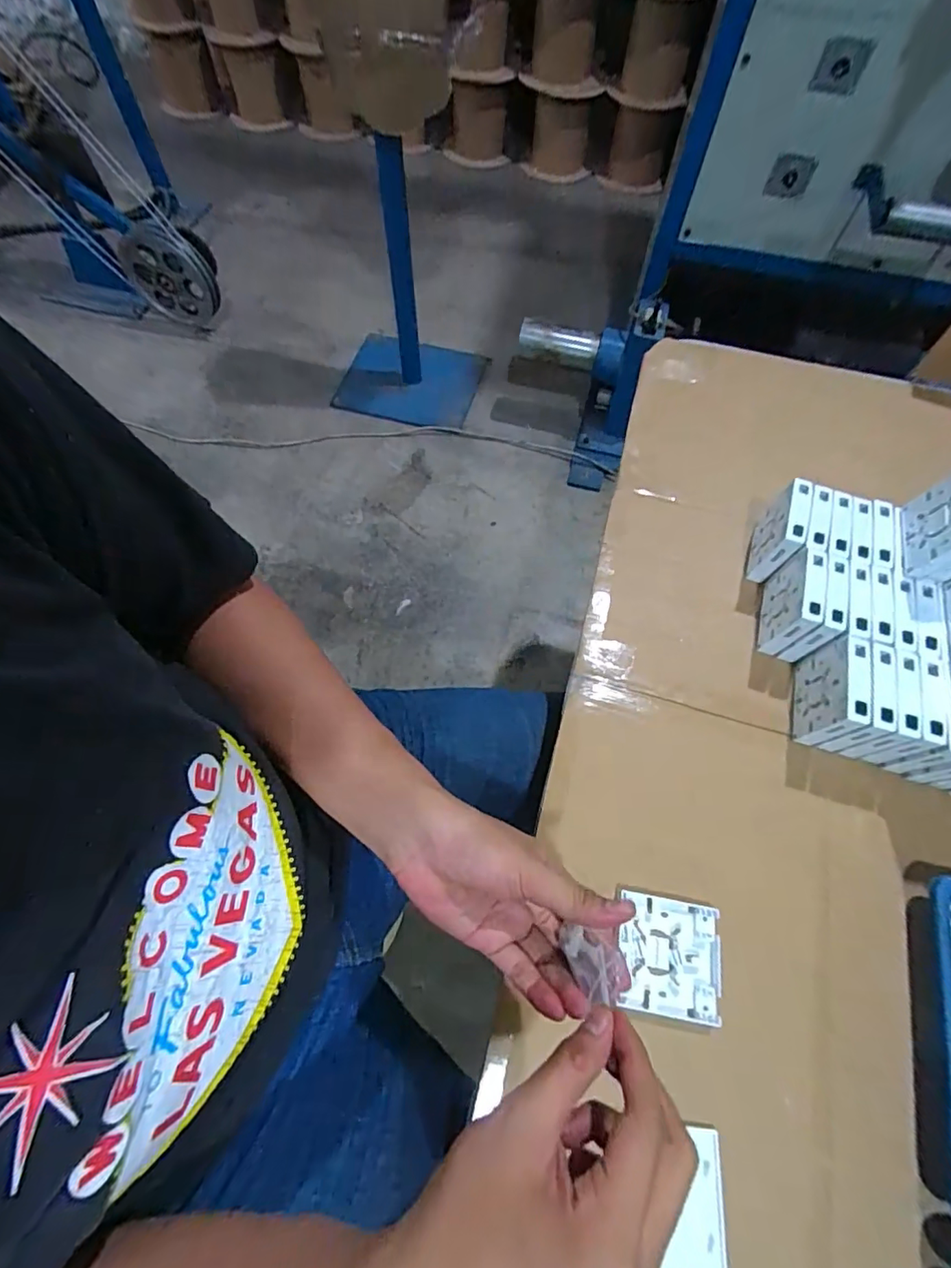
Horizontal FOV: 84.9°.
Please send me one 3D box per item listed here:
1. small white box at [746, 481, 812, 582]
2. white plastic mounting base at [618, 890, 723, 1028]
[{"bbox_3d":[0.343,-0.117,0.590,0.024,0.081,0.090,18,66,8],"label":"small white box"},{"bbox_3d":[0.167,0.281,0.455,0.085,0.023,0.089,10,65,4],"label":"white plastic mounting base"}]

